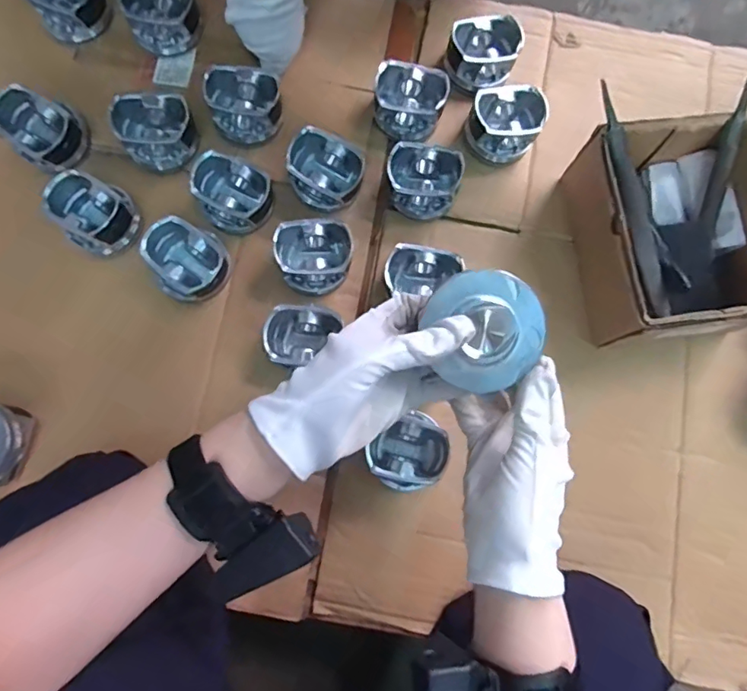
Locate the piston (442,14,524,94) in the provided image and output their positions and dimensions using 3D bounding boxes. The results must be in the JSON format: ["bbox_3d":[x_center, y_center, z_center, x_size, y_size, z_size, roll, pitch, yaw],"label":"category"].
[{"bbox_3d":[0.119,-0.324,0.557,0.080,0.050,0.071,-19,80,-5],"label":"piston"}]

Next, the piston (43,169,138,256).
[{"bbox_3d":[-0.281,-0.133,0.504,0.070,0.043,0.077,0,79,-1],"label":"piston"}]

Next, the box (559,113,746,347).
[{"bbox_3d":[0.292,-0.110,0.500,0.147,0.099,0.198,-7,79,-3],"label":"box"}]

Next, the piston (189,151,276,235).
[{"bbox_3d":[-0.143,-0.153,0.513,0.074,0.051,0.064,17,79,2],"label":"piston"}]

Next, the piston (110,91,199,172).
[{"bbox_3d":[-0.225,-0.224,0.528,0.074,0.053,0.064,-26,81,-6],"label":"piston"}]

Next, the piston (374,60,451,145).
[{"bbox_3d":[0.039,-0.259,0.538,0.076,0.047,0.066,9,79,0],"label":"piston"}]

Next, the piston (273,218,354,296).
[{"bbox_3d":[-0.057,-0.090,0.511,0.073,0.050,0.065,-15,80,-4],"label":"piston"}]

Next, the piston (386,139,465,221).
[{"bbox_3d":[0.051,-0.171,0.519,0.073,0.049,0.061,12,79,1],"label":"piston"}]

